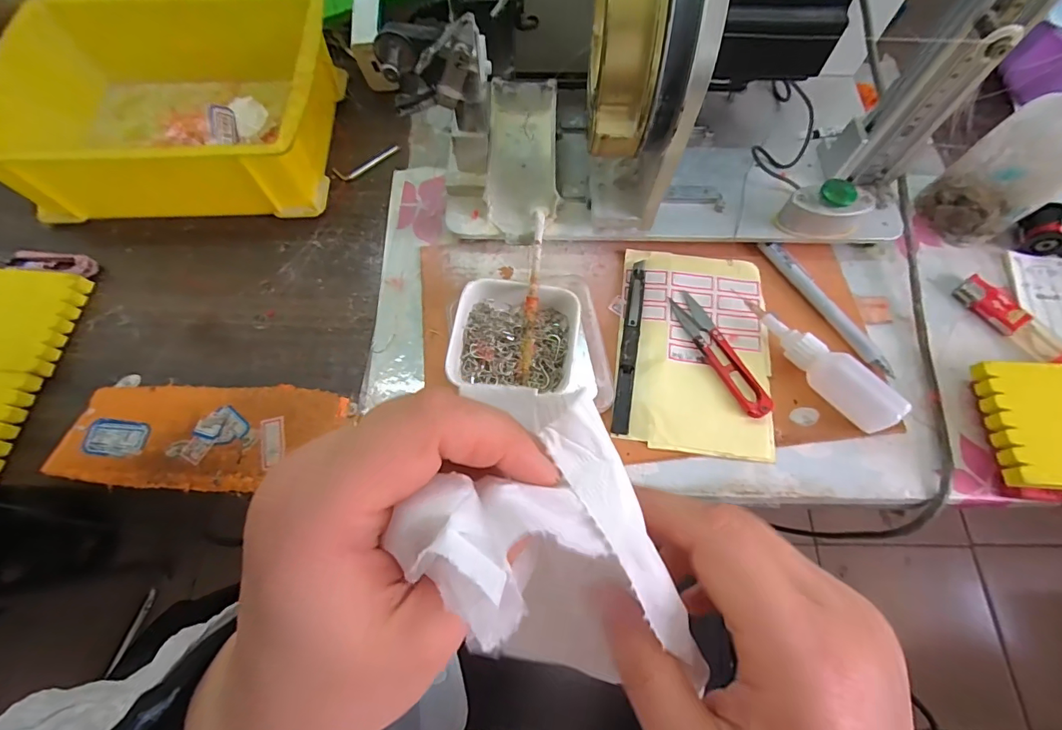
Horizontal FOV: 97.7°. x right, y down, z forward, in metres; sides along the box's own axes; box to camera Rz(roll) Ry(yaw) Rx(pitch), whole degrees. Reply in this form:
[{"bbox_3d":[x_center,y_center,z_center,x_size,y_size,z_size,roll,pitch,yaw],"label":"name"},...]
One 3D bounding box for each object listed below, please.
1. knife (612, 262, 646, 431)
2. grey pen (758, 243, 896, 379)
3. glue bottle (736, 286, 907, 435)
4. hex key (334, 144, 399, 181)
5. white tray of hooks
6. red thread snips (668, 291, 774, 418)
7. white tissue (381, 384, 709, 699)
[{"bbox_3d":[0.072,-0.018,0.333,0.012,0.007,0.133,9,69,3],"label":"knife"},{"bbox_3d":[0.215,-0.043,0.341,0.015,0.010,0.125,-31,72,-11],"label":"grey pen"},{"bbox_3d":[0.190,-0.003,0.312,0.115,0.035,0.030,41,74,14],"label":"glue bottle"},{"bbox_3d":[-0.142,-0.178,0.406,0.061,0.004,0.018,-31,74,-9],"label":"hex key"},{"bbox_3d":[-0.010,-0.016,0.320,0.082,0.040,0.082,7,69,2],"label":"white tray of hooks"},{"bbox_3d":[0.133,-0.010,0.328,0.021,0.008,0.103,-26,71,-10],"label":"red thread snips"},{"bbox_3d":[0.014,0.043,0.132,0.089,0.055,0.067,11,72,5],"label":"white tissue"}]

